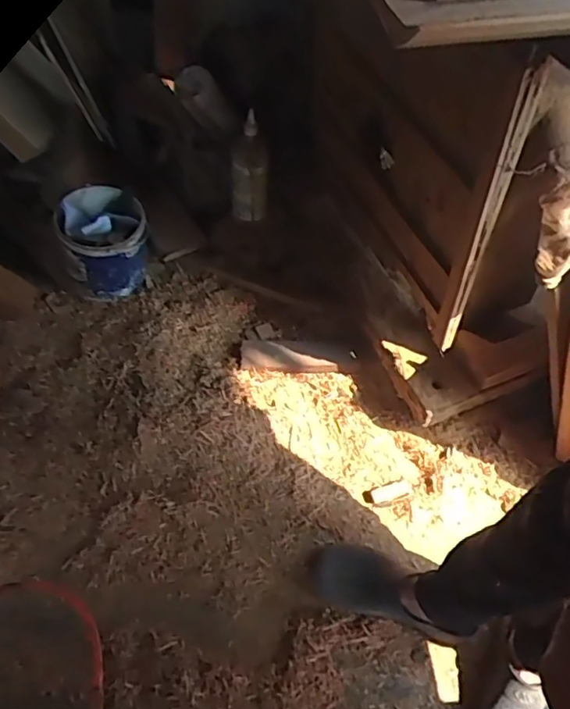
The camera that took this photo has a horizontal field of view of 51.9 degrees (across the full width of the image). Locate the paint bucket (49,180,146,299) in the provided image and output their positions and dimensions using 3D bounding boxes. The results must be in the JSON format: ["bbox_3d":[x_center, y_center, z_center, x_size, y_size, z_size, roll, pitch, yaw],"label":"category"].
[{"bbox_3d":[-0.406,-0.259,1.343,0.185,0.177,0.185,2,55,-3],"label":"paint bucket"}]

